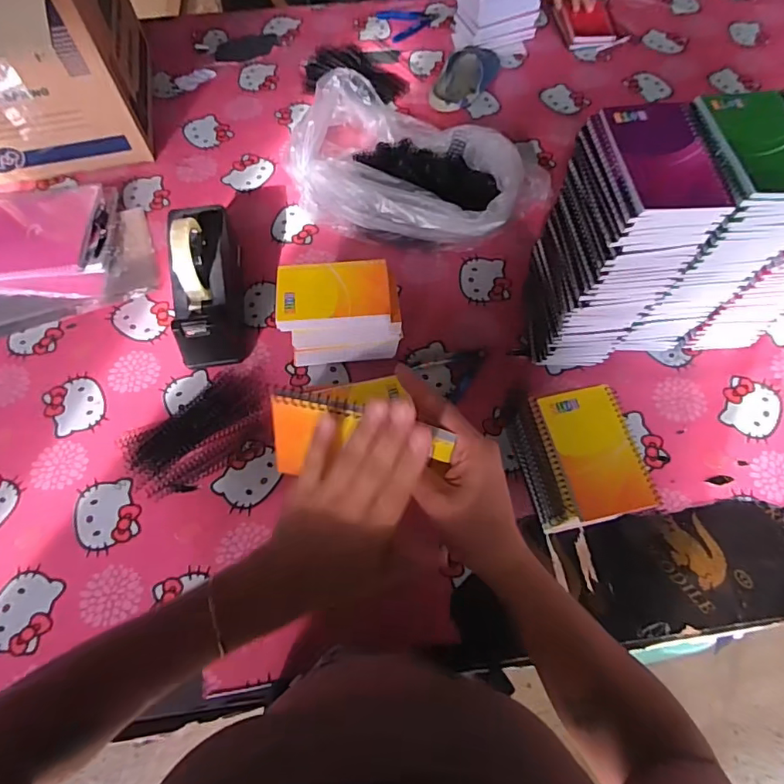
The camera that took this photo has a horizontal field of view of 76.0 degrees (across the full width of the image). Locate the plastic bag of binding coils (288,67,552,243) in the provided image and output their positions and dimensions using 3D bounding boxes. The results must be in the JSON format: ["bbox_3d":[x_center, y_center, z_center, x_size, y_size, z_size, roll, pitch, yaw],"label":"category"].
[{"bbox_3d":[0.031,-0.336,0.751,0.356,0.111,0.260,27,67,13],"label":"plastic bag of binding coils"}]

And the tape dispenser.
[{"bbox_3d":[-0.240,-0.144,0.649,0.070,0.129,0.200,-8,64,-3],"label":"tape dispenser"}]

